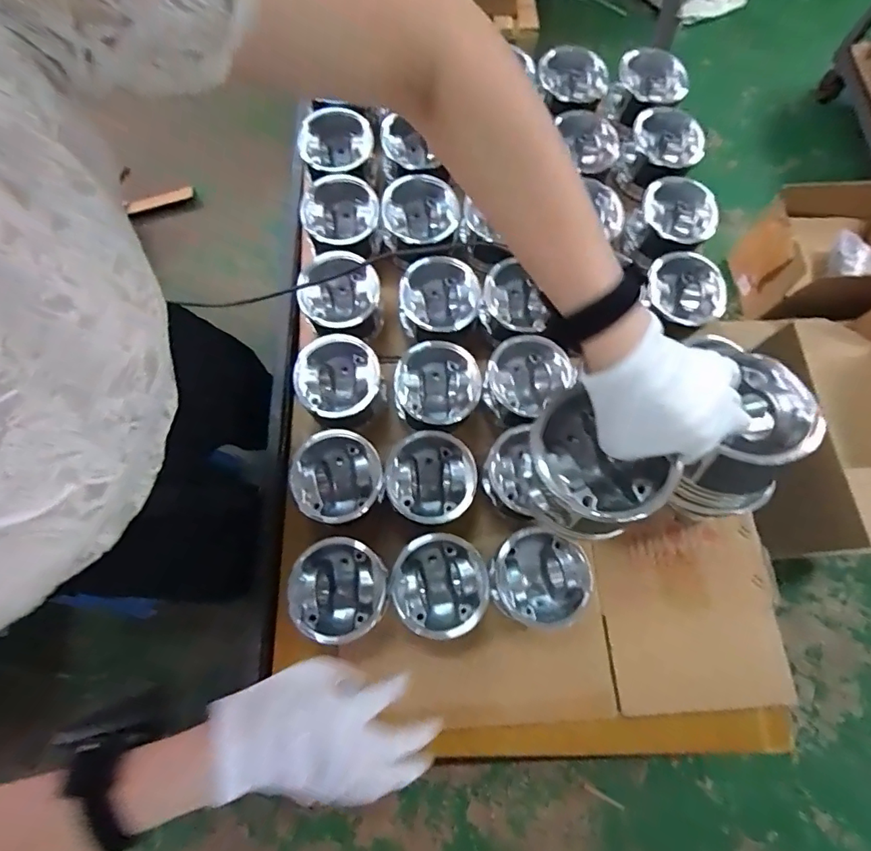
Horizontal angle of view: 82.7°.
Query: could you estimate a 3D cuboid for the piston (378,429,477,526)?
[{"bbox_3d":[-0.007,0.071,0.634,0.111,0.064,0.110,0,71,-1],"label":"piston"}]

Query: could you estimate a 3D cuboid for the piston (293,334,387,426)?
[{"bbox_3d":[-0.130,-0.051,0.666,0.107,0.079,0.115,16,71,4],"label":"piston"}]

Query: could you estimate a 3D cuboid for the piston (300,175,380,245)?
[{"bbox_3d":[-0.141,-0.303,0.741,0.107,0.073,0.107,0,71,-1],"label":"piston"}]

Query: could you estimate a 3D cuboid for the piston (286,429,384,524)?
[{"bbox_3d":[-0.124,0.071,0.634,0.115,0.080,0.109,-40,77,-14],"label":"piston"}]

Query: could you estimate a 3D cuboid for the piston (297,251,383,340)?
[{"bbox_3d":[-0.134,-0.175,0.712,0.117,0.078,0.115,9,71,2],"label":"piston"}]

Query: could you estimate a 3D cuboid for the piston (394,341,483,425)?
[{"bbox_3d":[0.002,-0.049,0.673,0.113,0.070,0.108,0,71,-1],"label":"piston"}]

